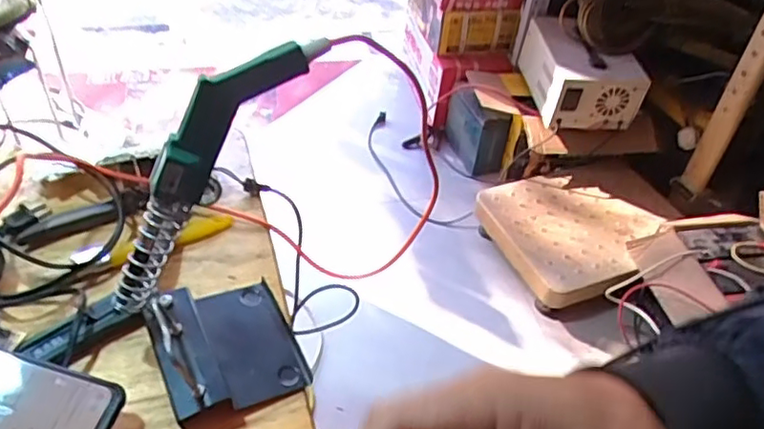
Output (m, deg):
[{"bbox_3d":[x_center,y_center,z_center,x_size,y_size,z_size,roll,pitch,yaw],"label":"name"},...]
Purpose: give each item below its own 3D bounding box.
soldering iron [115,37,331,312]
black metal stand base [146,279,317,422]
[{"bbox_3d":[-0.120,-0.029,0.414,0.054,0.223,0.024,17,22,-52],"label":"soldering iron"},{"bbox_3d":[-0.117,0.091,0.469,0.098,0.037,0.110,-17,47,-23],"label":"black metal stand base"}]

